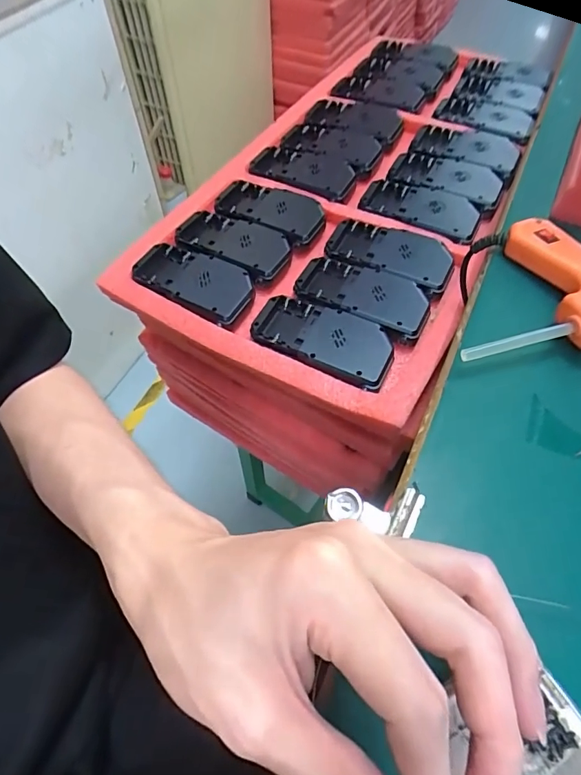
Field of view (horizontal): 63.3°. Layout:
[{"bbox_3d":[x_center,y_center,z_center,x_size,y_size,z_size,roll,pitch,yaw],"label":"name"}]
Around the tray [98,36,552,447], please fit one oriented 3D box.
[{"bbox_3d":[0.095,-0.237,0.516,0.290,0.027,0.573,25,61,15],"label":"tray"}]

